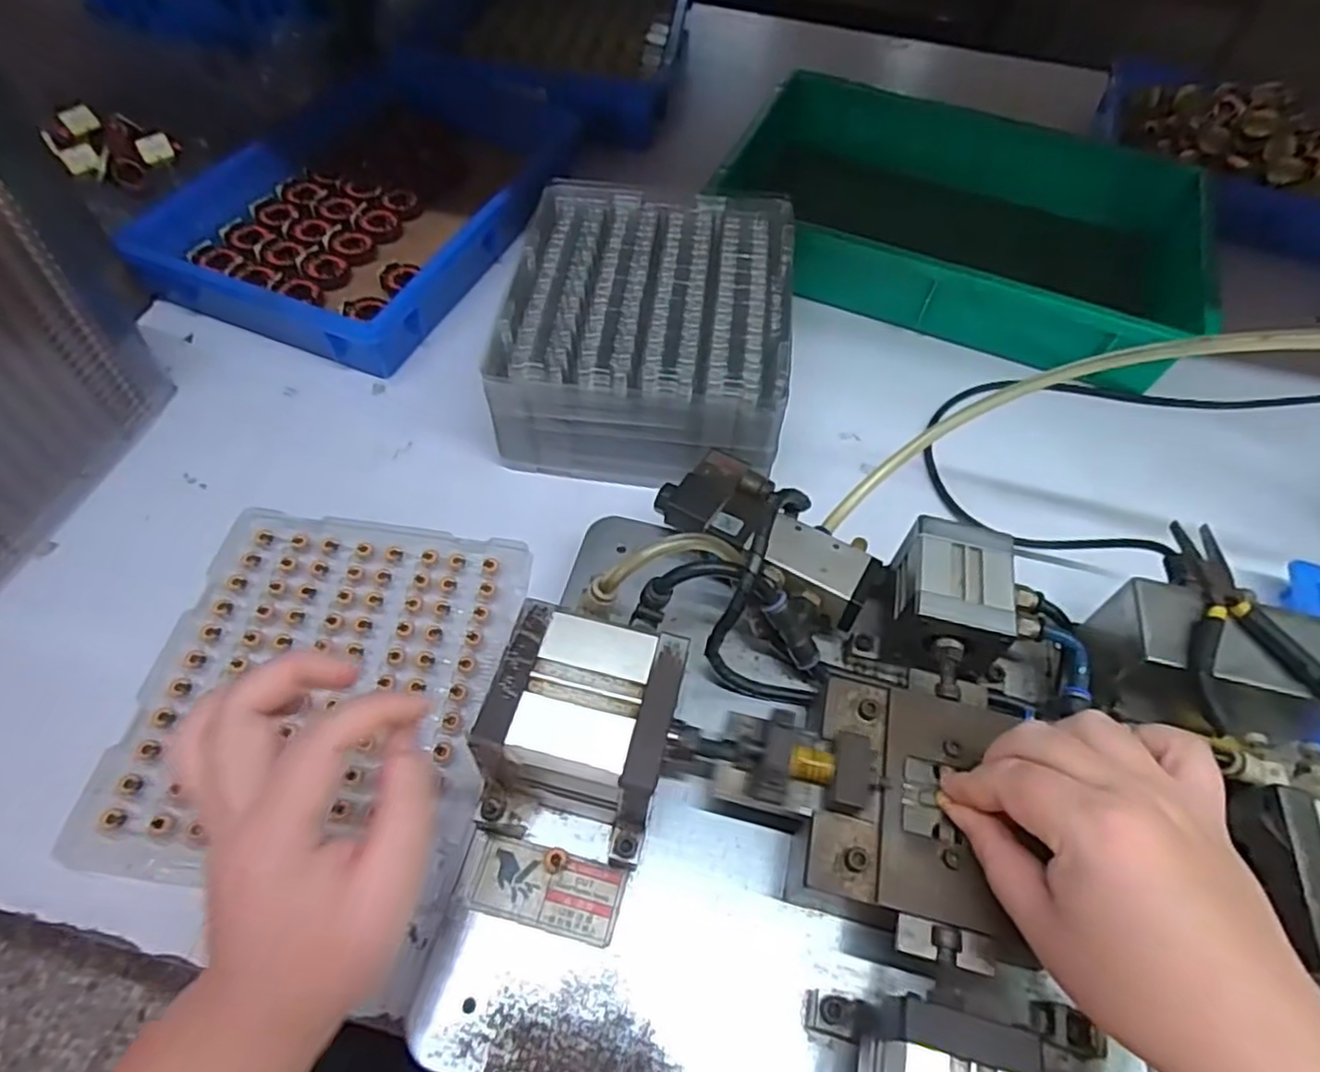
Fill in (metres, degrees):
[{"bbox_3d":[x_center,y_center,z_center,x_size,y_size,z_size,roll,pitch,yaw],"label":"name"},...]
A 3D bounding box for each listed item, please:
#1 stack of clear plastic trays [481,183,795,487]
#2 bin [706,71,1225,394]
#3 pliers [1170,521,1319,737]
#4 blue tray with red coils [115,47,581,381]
[{"bbox_3d":[-0.008,-0.161,0.550,0.207,0.077,0.257,7,59,3],"label":"stack of clear plastic trays"},{"bbox_3d":[0.281,-0.308,0.684,0.425,0.079,0.300,18,60,9],"label":"bin"},{"bbox_3d":[0.294,0.042,0.365,0.069,0.018,0.123,4,57,-2],"label":"pliers"},{"bbox_3d":[-0.262,-0.324,0.669,0.271,0.057,0.375,23,61,12],"label":"blue tray with red coils"}]

